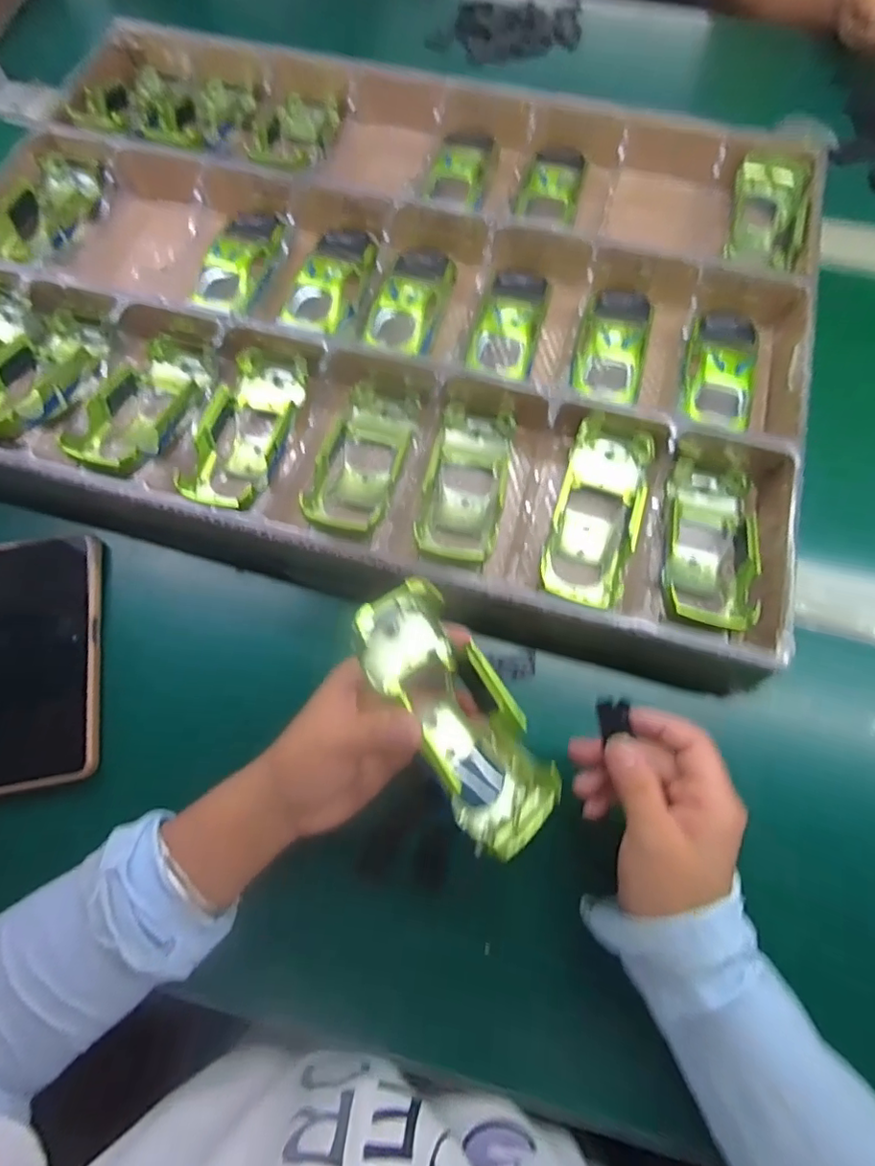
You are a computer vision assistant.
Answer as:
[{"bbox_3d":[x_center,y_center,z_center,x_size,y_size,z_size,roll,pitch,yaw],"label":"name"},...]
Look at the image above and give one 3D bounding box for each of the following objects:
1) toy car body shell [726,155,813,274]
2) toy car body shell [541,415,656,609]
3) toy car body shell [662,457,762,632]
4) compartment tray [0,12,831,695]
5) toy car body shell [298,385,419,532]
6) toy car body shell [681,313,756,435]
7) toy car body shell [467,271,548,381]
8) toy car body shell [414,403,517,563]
[{"bbox_3d":[0.277,-0.312,0.466,0.057,0.029,0.107,17,72,6],"label":"toy car body shell"},{"bbox_3d":[0.108,-0.047,0.375,0.057,0.033,0.131,16,72,6],"label":"toy car body shell"},{"bbox_3d":[0.180,-0.029,0.370,0.054,0.043,0.131,14,71,6],"label":"toy car body shell"},{"bbox_3d":[-0.050,-0.226,0.434,0.644,0.051,0.463,15,72,6],"label":"compartment tray"},{"bbox_3d":[-0.049,-0.089,0.382,0.059,0.037,0.130,12,71,5],"label":"toy car body shell"},{"bbox_3d":[0.211,-0.158,0.414,0.050,0.032,0.115,15,71,6],"label":"toy car body shell"},{"bbox_3d":[0.055,-0.193,0.424,0.047,0.034,0.105,14,71,5],"label":"toy car body shell"},{"bbox_3d":[0.020,-0.071,0.376,0.056,0.038,0.129,11,71,4],"label":"toy car body shell"}]

